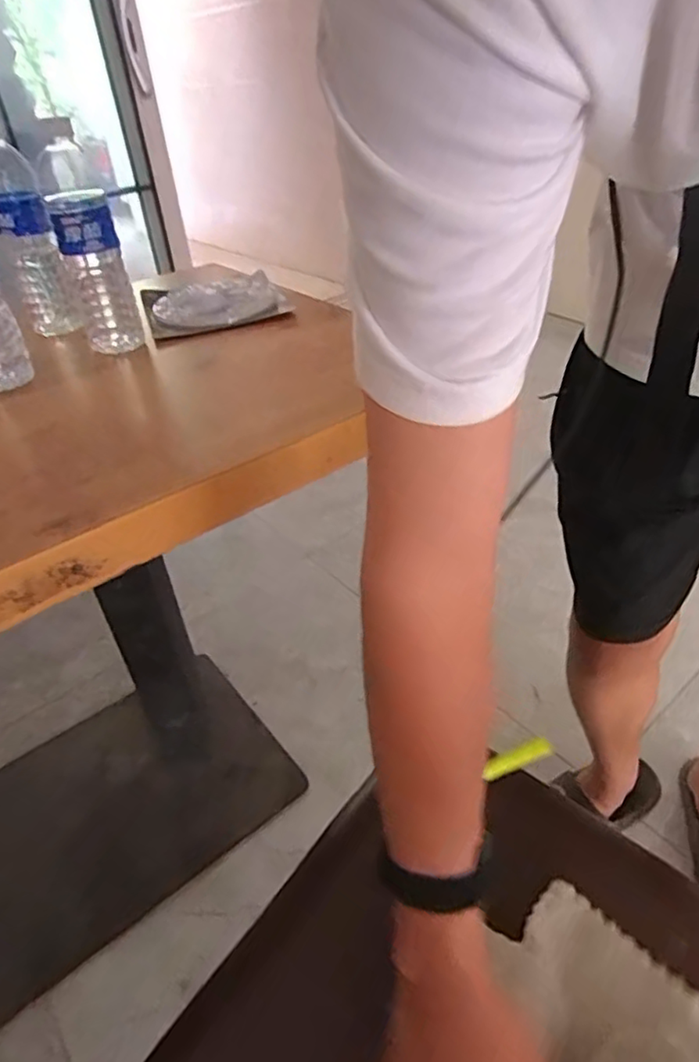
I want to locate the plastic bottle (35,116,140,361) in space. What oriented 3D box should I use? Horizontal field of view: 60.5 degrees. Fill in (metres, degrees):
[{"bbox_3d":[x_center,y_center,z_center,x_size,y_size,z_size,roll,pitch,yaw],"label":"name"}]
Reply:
[{"bbox_3d":[-0.267,-0.291,0.618,0.059,0.206,0.073,-16,41,-14],"label":"plastic bottle"}]

